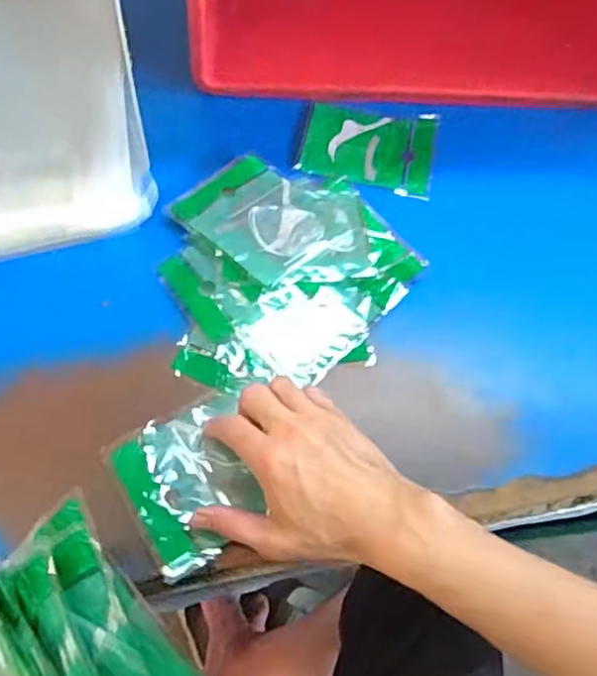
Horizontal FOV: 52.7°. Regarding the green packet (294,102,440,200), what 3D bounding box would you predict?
[{"bbox_3d":[0.075,-0.202,0.631,0.134,0.009,0.118,12,60,3],"label":"green packet"}]

